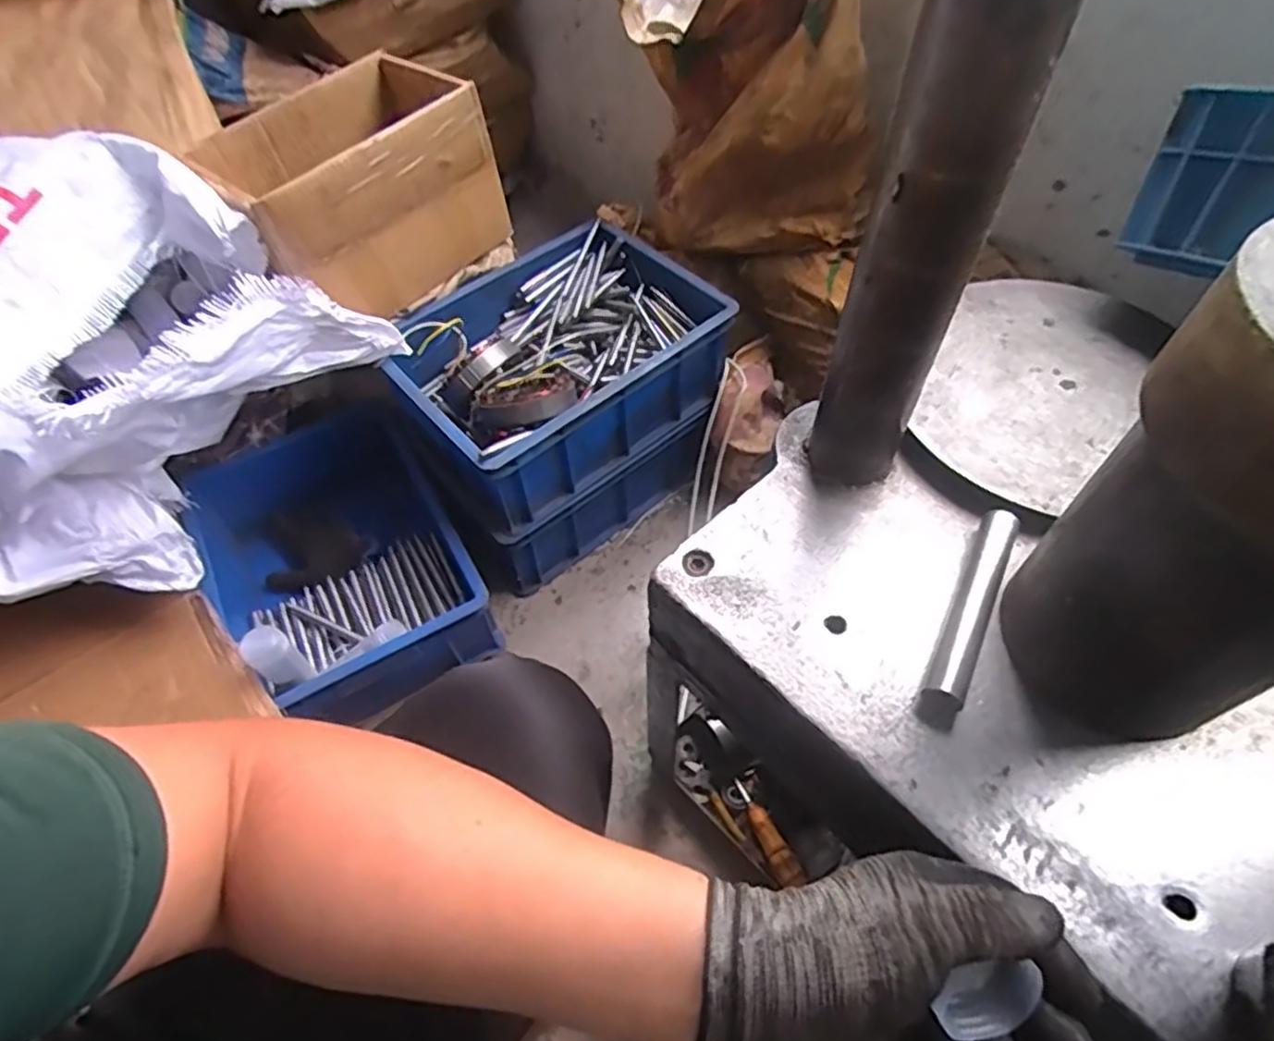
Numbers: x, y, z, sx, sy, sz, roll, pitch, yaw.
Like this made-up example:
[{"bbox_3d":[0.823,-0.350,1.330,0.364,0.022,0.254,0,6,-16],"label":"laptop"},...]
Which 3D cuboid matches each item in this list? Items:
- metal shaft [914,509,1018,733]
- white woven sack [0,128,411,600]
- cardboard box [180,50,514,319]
[{"bbox_3d":[0.219,0.060,0.456,0.025,0.021,0.162,24,59,18],"label":"metal shaft"},{"bbox_3d":[-0.669,-0.165,0.754,0.658,0.266,0.427,10,56,9],"label":"white woven sack"},{"bbox_3d":[-0.357,-0.415,0.895,0.204,0.193,0.318,36,63,24],"label":"cardboard box"}]

